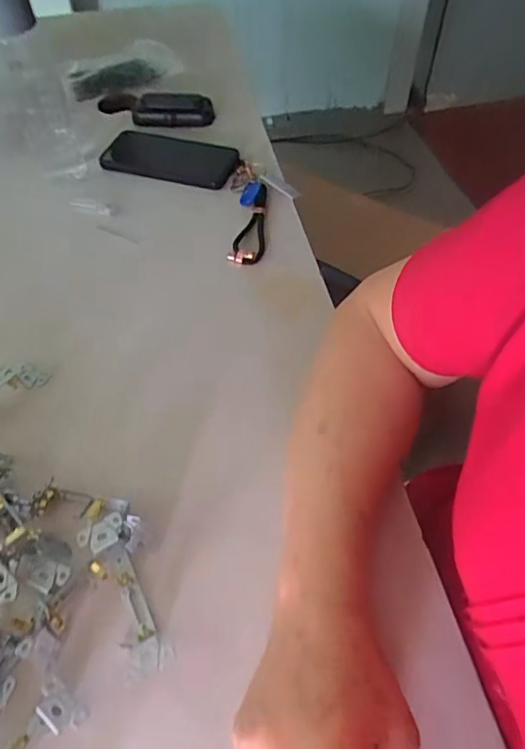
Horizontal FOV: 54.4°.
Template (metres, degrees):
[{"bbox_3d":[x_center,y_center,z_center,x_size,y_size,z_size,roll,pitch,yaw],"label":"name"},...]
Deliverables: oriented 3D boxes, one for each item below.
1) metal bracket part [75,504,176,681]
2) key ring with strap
[{"bbox_3d":[-0.094,0.140,0.350,0.040,0.029,0.122,-21,58,-13],"label":"metal bracket part"},{"bbox_3d":[0.002,-0.187,0.578,0.075,0.024,0.161,0,54,-2],"label":"key ring with strap"}]

